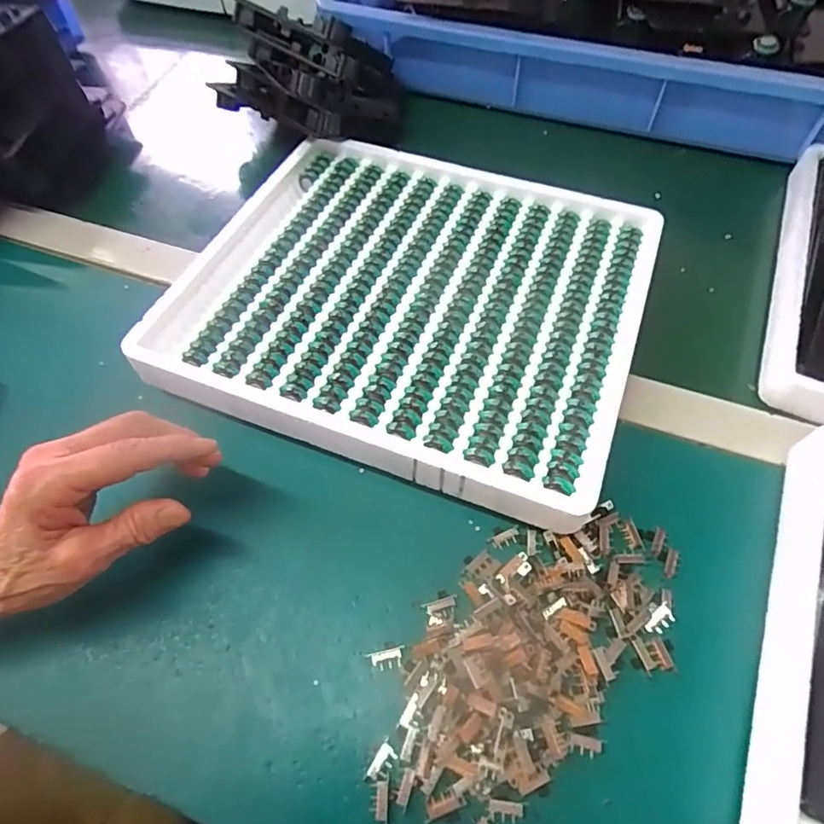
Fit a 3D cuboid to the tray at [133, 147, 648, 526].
[{"bbox_3d":[0.004,-0.095,0.409,0.320,0.031,0.294,18,61,12],"label":"tray"}]

